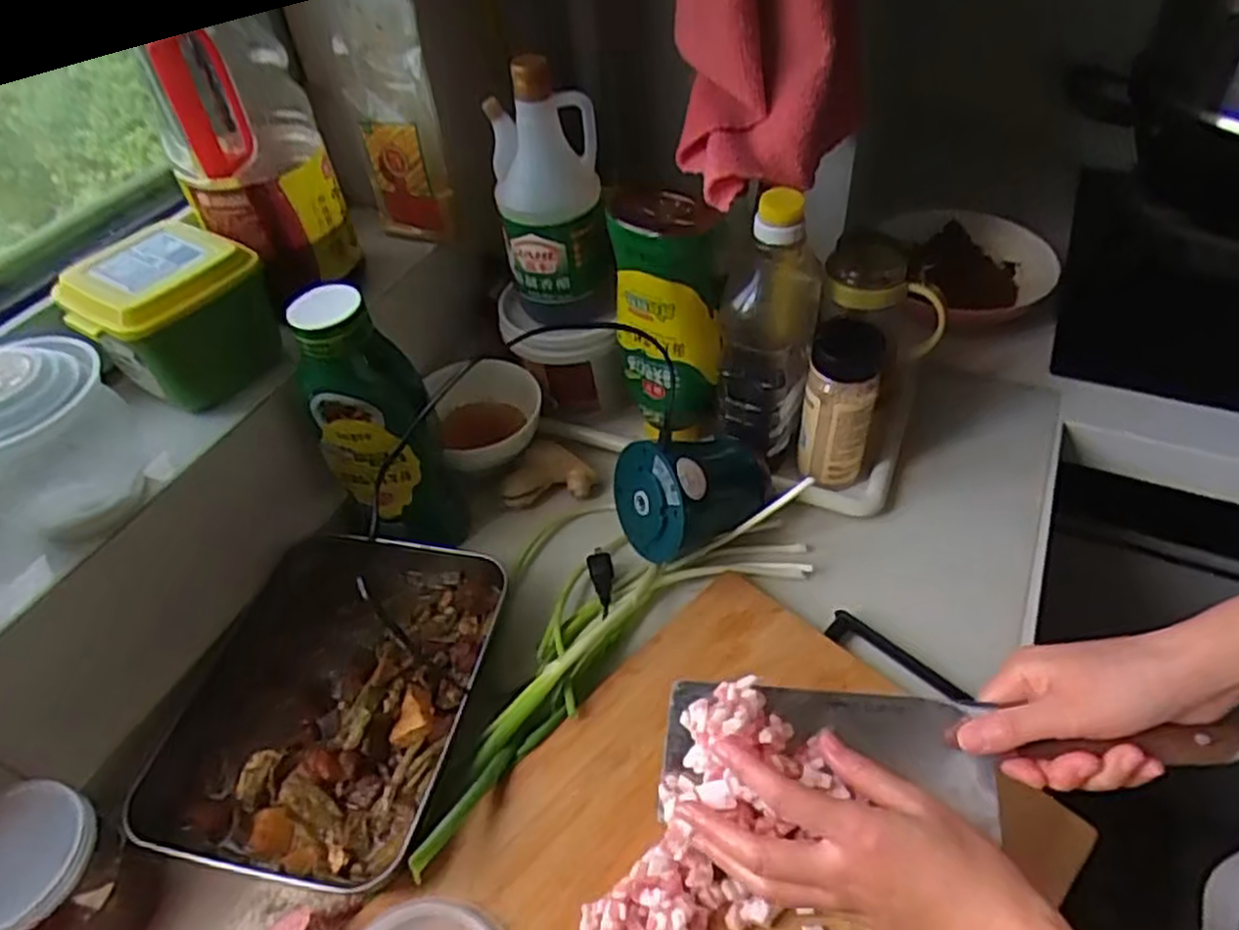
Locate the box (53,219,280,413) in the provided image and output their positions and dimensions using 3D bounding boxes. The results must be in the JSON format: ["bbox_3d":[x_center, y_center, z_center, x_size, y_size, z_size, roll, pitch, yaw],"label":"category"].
[{"bbox_3d":[-0.328,-0.111,0.579,0.107,0.089,0.113,32,57,31],"label":"box"}]

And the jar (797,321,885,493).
[{"bbox_3d":[0.190,-0.048,0.669,0.058,0.160,0.047,-18,47,-11],"label":"jar"}]

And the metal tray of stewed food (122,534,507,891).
[{"bbox_3d":[-0.209,0.173,0.582,0.194,0.055,0.253,3,46,9],"label":"metal tray of stewed food"}]

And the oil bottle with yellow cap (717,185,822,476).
[{"bbox_3d":[0.128,-0.111,0.667,0.080,0.223,0.091,7,47,13],"label":"oil bottle with yellow cap"}]

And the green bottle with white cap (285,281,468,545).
[{"bbox_3d":[-0.185,-0.026,0.609,0.089,0.222,0.079,-22,48,-15],"label":"green bottle with white cap"}]

